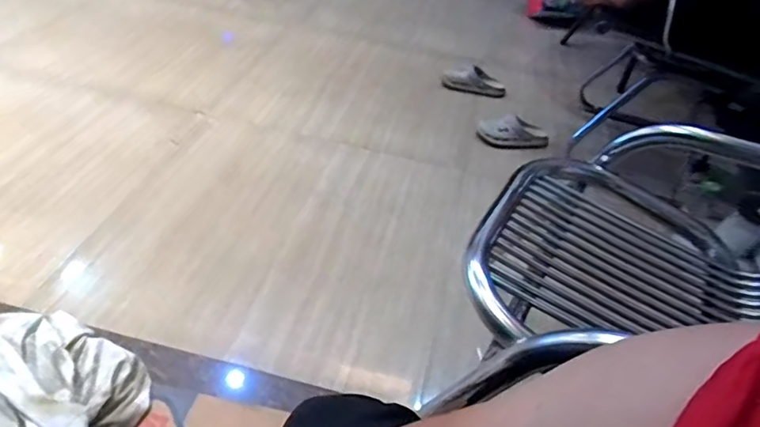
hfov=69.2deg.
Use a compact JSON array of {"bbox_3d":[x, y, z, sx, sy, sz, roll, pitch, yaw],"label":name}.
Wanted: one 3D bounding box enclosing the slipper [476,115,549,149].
[{"bbox_3d":[0.426,-0.257,1.748,0.237,0.089,0.073,1,40,-9],"label":"slipper"}]

